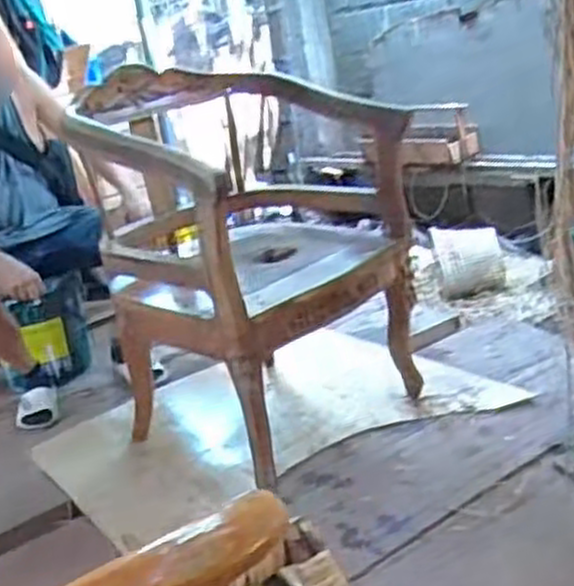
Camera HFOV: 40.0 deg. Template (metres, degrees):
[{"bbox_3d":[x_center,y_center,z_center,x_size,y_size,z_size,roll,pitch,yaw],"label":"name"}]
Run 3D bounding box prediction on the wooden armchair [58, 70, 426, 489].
[{"bbox_3d":[-0.083,-0.097,1.766,0.619,0.746,0.580,-26,25,-38],"label":"wooden armchair"}]

